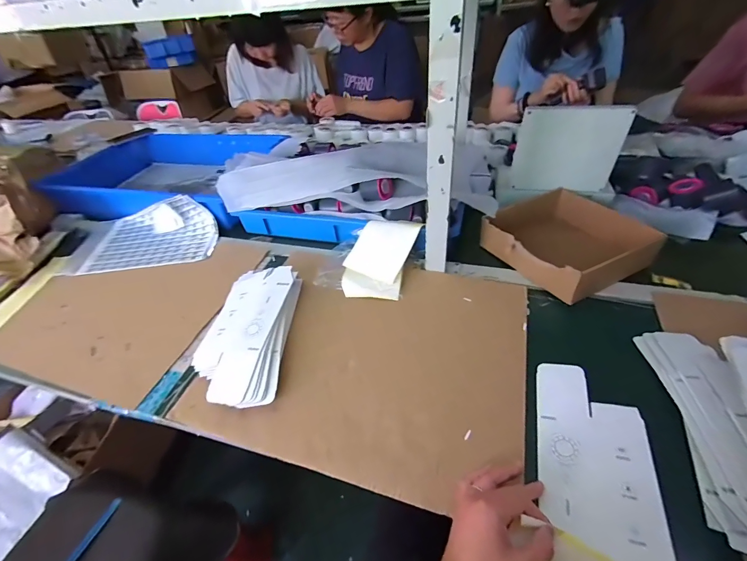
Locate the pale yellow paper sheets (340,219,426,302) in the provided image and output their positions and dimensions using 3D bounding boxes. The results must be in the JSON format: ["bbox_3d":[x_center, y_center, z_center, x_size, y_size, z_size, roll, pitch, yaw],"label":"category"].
[{"bbox_3d":[0.011,-0.047,0.701,0.128,0.007,0.186,13,64,19],"label":"pale yellow paper sheets"}]

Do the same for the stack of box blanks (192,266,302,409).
[{"bbox_3d":[-0.220,0.085,0.598,0.143,0.047,0.286,-4,43,2],"label":"stack of box blanks"}]

